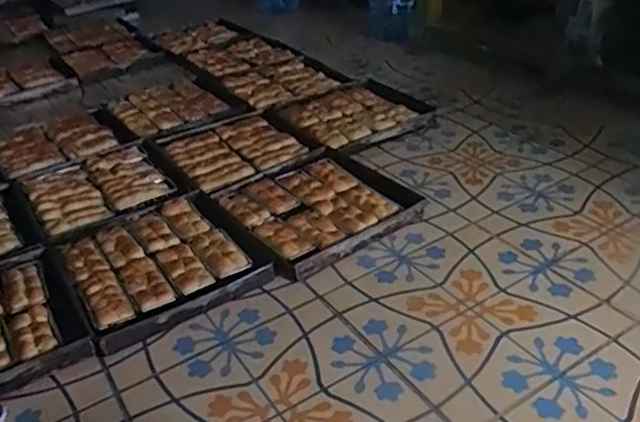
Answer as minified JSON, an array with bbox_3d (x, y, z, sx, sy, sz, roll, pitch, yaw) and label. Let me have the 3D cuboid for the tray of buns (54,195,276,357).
[{"bbox_3d":[-0.418,0.119,1.581,0.429,0.053,0.458,-23,38,-25],"label":"tray of buns"}]

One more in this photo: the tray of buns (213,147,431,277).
[{"bbox_3d":[0.004,-0.027,1.744,0.493,0.050,0.435,-26,40,-28],"label":"tray of buns"}]

